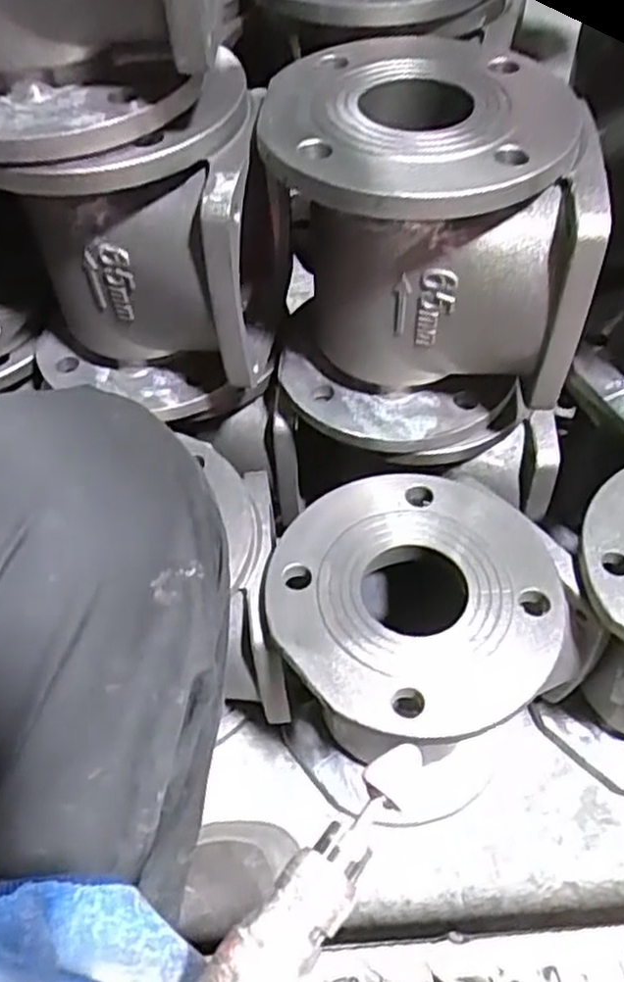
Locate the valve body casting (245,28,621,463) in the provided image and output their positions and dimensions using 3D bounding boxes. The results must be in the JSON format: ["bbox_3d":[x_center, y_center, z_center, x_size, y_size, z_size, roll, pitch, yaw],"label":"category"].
[{"bbox_3d":[0.064,-0.157,0.500,0.177,0.204,0.189,-4,53,0],"label":"valve body casting"}]

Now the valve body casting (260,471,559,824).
[{"bbox_3d":[0.067,0.118,0.540,0.169,0.198,0.170,-2,53,2],"label":"valve body casting"}]

